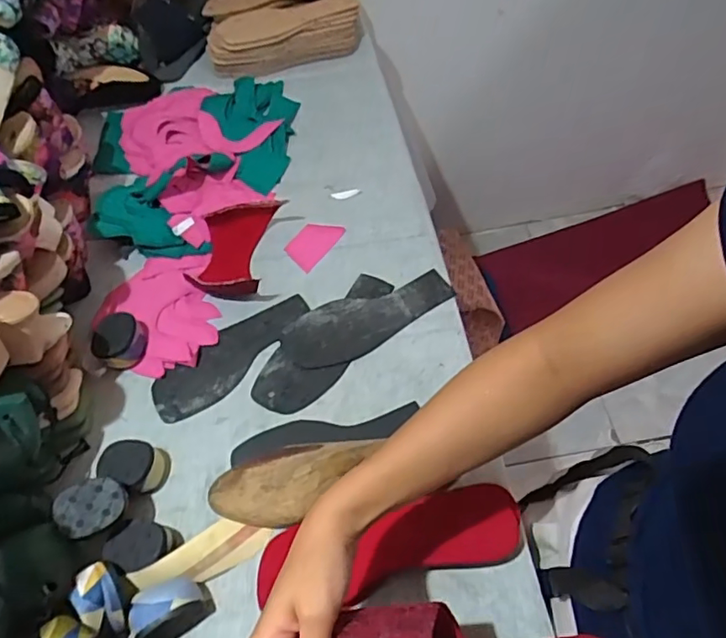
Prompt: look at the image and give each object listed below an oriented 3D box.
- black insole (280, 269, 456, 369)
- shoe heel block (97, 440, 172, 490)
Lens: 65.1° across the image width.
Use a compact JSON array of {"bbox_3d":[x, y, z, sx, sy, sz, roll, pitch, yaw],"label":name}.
[{"bbox_3d":[0.007,0.001,0.674,0.205,0.008,0.080,-18,57,-5],"label":"black insole"},{"bbox_3d":[-0.243,0.150,0.592,0.073,0.035,0.047,6,58,10],"label":"shoe heel block"}]

